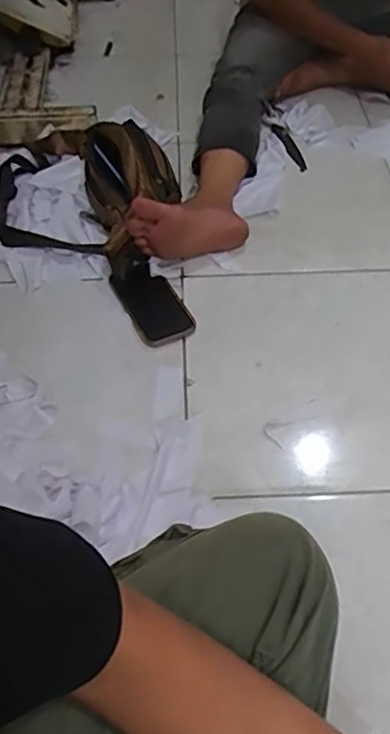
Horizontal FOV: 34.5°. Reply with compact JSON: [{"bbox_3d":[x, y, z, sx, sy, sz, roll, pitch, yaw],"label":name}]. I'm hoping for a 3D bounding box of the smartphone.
[{"bbox_3d":[-0.067,-0.099,0.956,0.080,0.016,0.160,-26,58,-11],"label":"smartphone"}]

